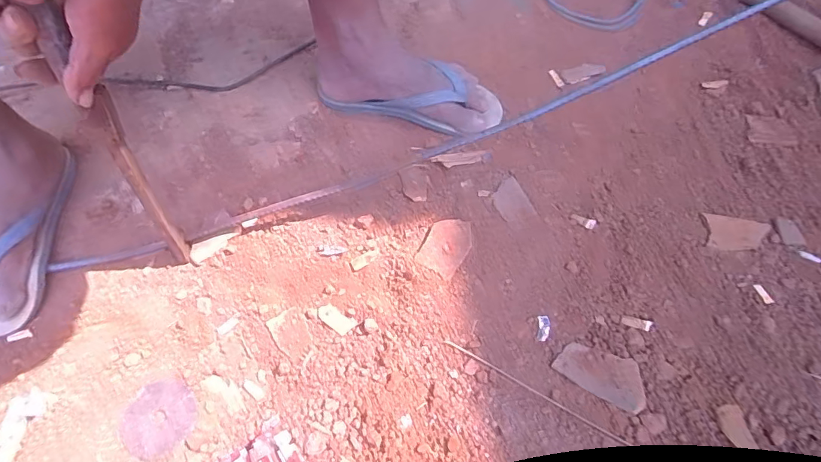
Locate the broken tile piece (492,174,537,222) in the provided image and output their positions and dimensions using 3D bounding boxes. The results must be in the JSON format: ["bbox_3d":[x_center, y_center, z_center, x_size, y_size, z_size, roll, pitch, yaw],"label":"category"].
[{"bbox_3d":[0.127,-0.038,0.590,0.043,0.004,0.065,-19,63,-9],"label":"broken tile piece"}]

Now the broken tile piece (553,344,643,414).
[{"bbox_3d":[0.198,0.146,0.481,0.086,0.012,0.048,26,65,15],"label":"broken tile piece"}]

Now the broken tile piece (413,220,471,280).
[{"bbox_3d":[0.043,0.016,0.556,0.052,0.008,0.071,29,66,16],"label":"broken tile piece"}]

